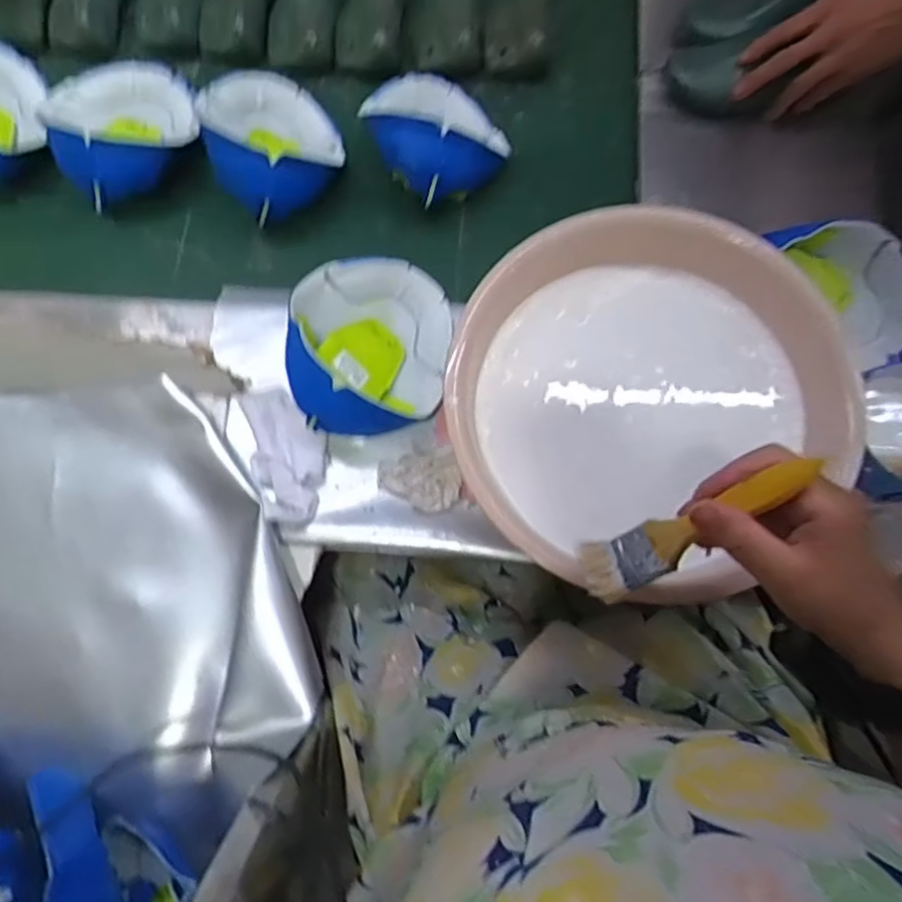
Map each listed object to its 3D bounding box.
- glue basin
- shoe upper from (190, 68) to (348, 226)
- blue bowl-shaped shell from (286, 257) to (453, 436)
[{"bbox_3d":[0.142,-0.038,0.519,0.282,0.145,0.274,0,76,1],"label":"glue basin"},{"bbox_3d":[-0.192,-0.348,0.684,0.130,0.082,0.193,-19,77,-4],"label":"shoe upper"},{"bbox_3d":[-0.072,-0.098,0.584,0.129,0.083,0.179,3,76,1],"label":"blue bowl-shaped shell"}]

